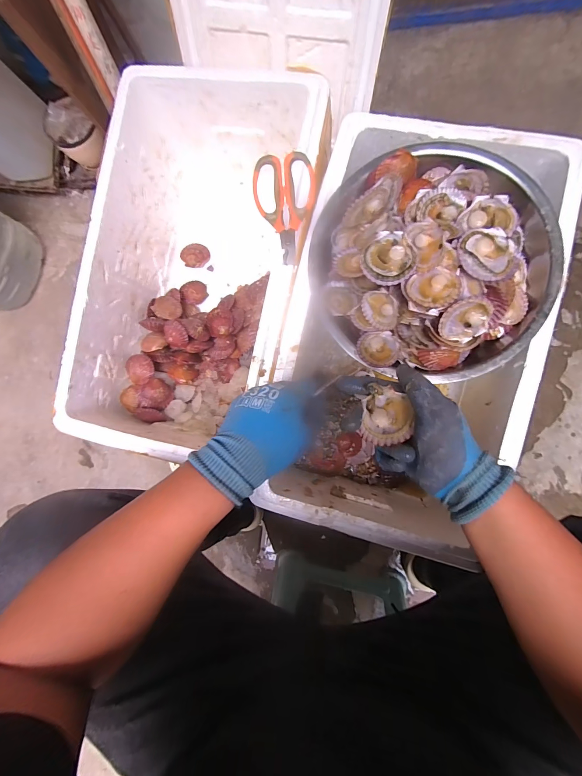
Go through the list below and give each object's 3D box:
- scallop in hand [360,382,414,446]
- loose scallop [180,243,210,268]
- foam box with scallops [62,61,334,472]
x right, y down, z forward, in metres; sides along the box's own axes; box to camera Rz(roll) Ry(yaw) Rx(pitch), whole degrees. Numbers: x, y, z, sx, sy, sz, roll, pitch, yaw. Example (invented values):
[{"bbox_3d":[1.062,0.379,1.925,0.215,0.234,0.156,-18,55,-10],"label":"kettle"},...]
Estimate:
[{"bbox_3d":[0.106,0.032,0.362,0.050,0.020,0.063,-1,64,18],"label":"scallop in hand"},{"bbox_3d":[-0.241,-0.336,0.824,0.068,0.017,0.069,-33,81,-21],"label":"loose scallop"},{"bbox_3d":[-0.183,-0.219,0.700,0.372,0.288,0.698,18,88,10],"label":"foam box with scallops"}]

